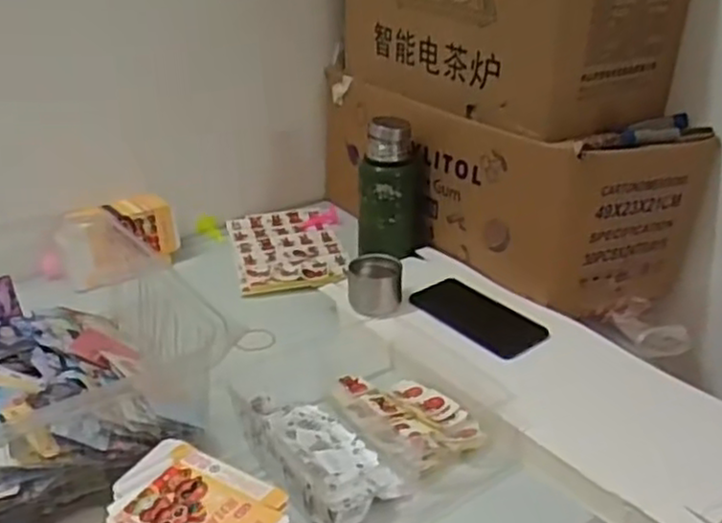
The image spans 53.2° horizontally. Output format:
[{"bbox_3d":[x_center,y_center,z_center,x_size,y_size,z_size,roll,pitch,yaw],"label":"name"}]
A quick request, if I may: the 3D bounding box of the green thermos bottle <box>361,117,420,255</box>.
[{"bbox_3d":[0.040,-0.096,0.945,0.086,0.178,0.077,2,28,5],"label":"green thermos bottle"}]

